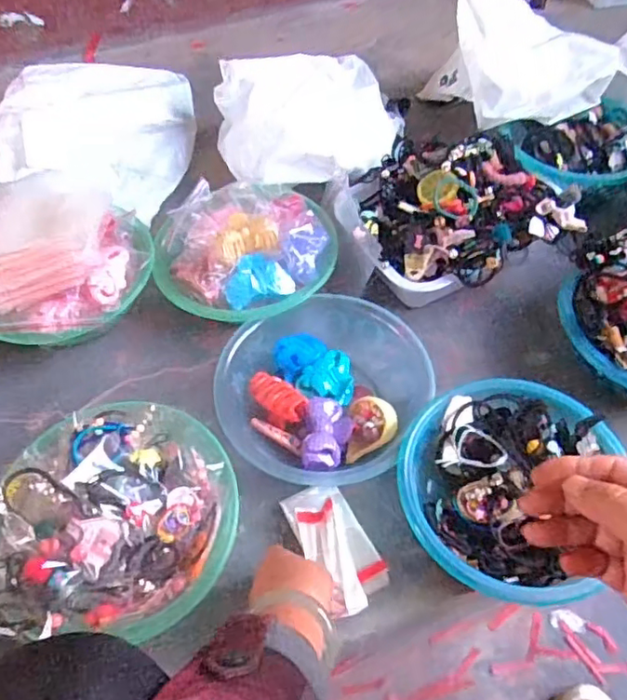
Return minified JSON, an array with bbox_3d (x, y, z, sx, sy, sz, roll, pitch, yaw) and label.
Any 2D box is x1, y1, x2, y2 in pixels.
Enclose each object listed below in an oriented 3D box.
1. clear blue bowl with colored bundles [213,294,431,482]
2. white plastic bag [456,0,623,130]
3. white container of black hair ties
[{"bbox_3d":[0.009,0.047,0.696,0.230,0.081,0.221,-1,55,2],"label":"clear blue bowl with colored bundles"},{"bbox_3d":[0.324,-0.437,0.887,0.245,0.127,0.170,19,58,15],"label":"white plastic bag"},{"bbox_3d":[0.194,-0.187,0.792,0.286,0.117,0.232,-21,56,-12],"label":"white container of black hair ties"}]

